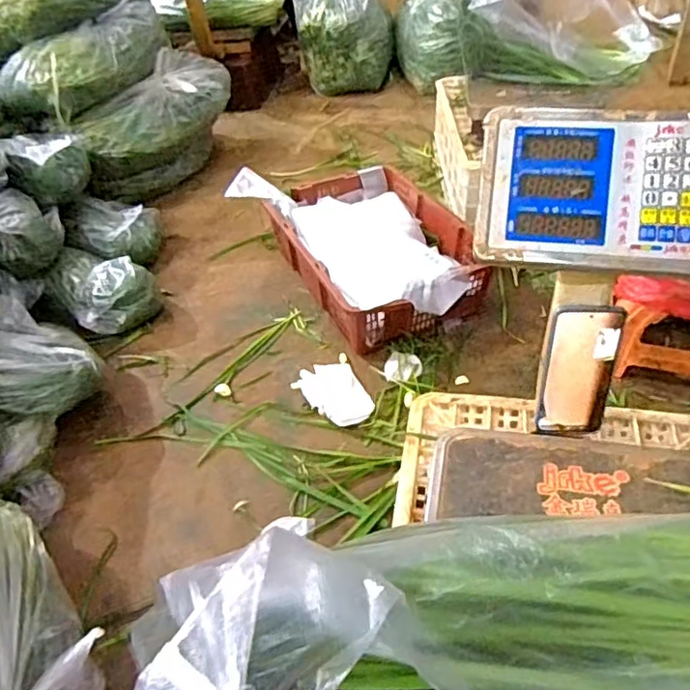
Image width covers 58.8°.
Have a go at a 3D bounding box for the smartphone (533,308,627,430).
[{"bbox_3d":[0.266,0.030,0.694,0.079,0.161,0.015,-2,28,2],"label":"smartphone"}]

